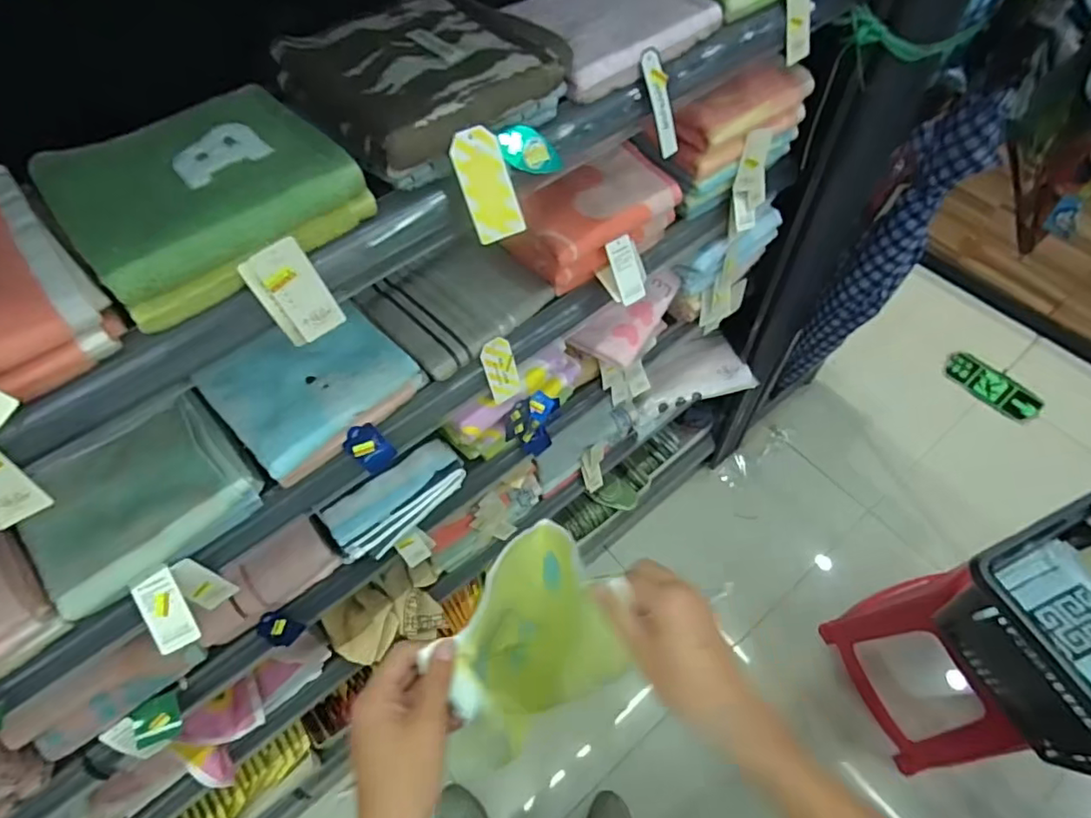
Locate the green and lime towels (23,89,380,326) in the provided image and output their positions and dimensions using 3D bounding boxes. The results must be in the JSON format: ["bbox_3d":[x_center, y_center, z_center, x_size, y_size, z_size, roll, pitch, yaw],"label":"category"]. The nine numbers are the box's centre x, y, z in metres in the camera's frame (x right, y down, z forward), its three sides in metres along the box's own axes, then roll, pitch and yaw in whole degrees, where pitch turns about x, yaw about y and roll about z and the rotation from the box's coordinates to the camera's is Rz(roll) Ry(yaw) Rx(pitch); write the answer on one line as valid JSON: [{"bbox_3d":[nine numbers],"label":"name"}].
[{"bbox_3d":[-0.252,-0.162,0.434,0.179,0.051,0.154,-37,63,-18],"label":"green and lime towels"}]

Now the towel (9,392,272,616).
[{"bbox_3d":[-0.411,0.080,0.581,0.196,0.049,0.169,-37,63,-18],"label":"towel"}]

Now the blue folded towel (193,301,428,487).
[{"bbox_3d":[-0.250,-0.029,0.626,0.184,0.030,0.146,-39,80,-11],"label":"blue folded towel"}]

